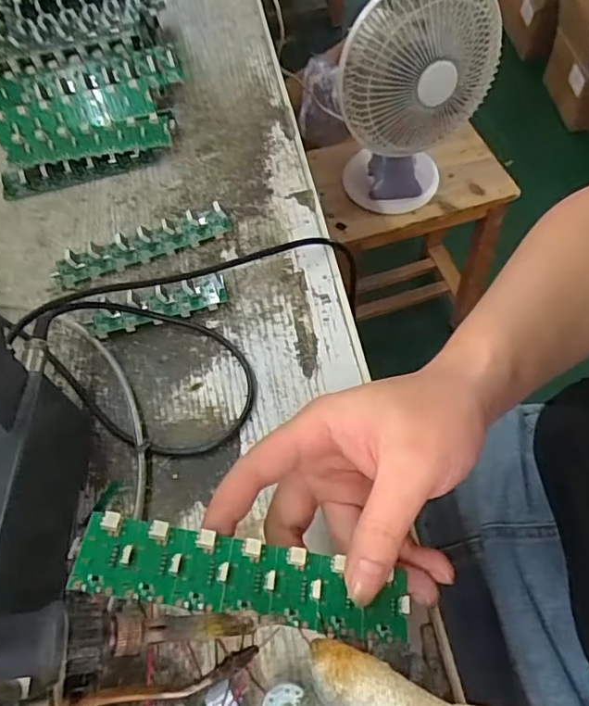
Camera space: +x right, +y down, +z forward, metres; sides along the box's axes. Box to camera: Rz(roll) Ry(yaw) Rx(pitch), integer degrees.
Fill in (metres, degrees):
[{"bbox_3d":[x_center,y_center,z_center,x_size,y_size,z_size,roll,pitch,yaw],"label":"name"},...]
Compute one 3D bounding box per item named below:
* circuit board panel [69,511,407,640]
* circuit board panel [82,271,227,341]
[{"bbox_3d":[-0.020,0.094,0.225,0.137,0.006,0.030,15,58,-6],"label":"circuit board panel"},{"bbox_3d":[-0.098,-0.036,0.379,0.098,0.023,0.024,-14,58,-4],"label":"circuit board panel"}]

